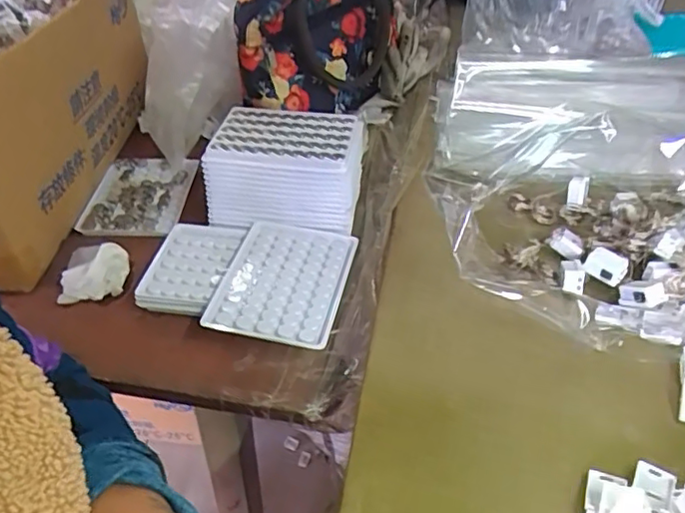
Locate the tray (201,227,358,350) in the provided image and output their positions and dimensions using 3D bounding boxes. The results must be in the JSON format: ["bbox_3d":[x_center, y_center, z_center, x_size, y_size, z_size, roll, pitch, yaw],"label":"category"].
[{"bbox_3d":[-0.047,0.020,0.469,0.094,0.012,0.121,7,41,10],"label":"tray"}]

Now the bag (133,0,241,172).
[{"bbox_3d":[-0.154,-0.193,0.592,0.107,0.184,0.082,-9,41,-11],"label":"bag"}]

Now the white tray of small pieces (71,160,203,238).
[{"bbox_3d":[-0.201,-0.062,0.590,0.090,0.015,0.118,2,40,1],"label":"white tray of small pieces"}]

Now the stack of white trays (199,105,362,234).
[{"bbox_3d":[-0.050,-0.079,0.543,0.133,0.068,0.102,6,41,7],"label":"stack of white trays"}]

